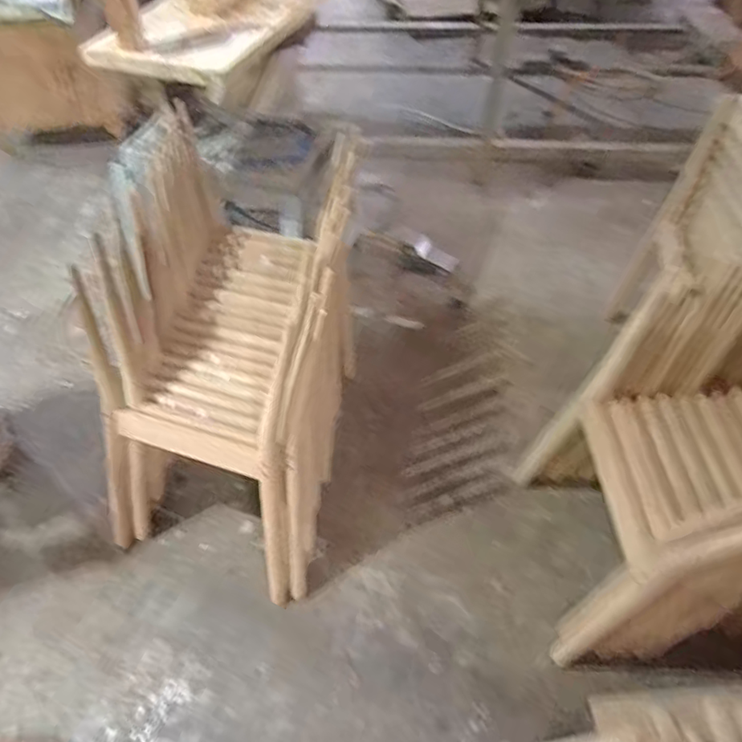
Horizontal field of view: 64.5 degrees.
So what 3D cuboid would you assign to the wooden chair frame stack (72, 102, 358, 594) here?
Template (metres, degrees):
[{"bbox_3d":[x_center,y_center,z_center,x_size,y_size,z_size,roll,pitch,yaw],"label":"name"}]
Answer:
[{"bbox_3d":[-0.343,-0.079,1.386,0.597,0.635,0.961,3,52,6],"label":"wooden chair frame stack"}]

